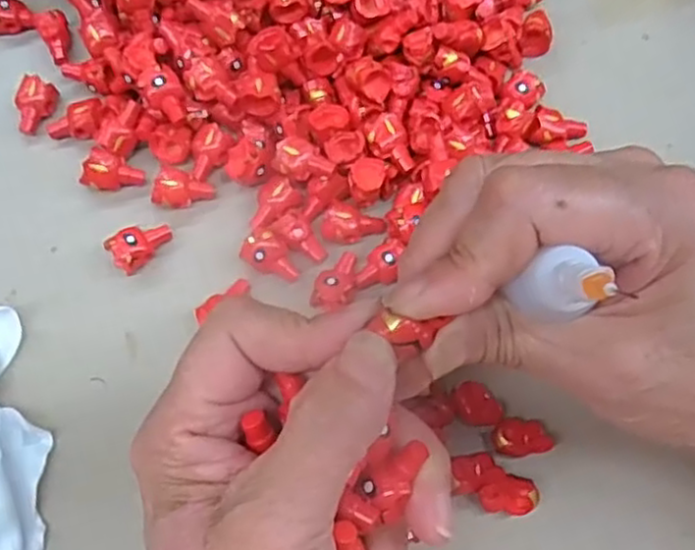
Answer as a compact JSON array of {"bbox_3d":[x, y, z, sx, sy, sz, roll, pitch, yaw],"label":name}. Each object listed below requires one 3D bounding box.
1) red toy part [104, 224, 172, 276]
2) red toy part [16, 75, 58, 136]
[{"bbox_3d":[-0.086,-0.013,0.288,0.026,0.015,0.015,-40,75,-14],"label":"red toy part"},{"bbox_3d":[-0.142,-0.076,0.314,0.014,0.014,0.023,18,70,6],"label":"red toy part"}]

